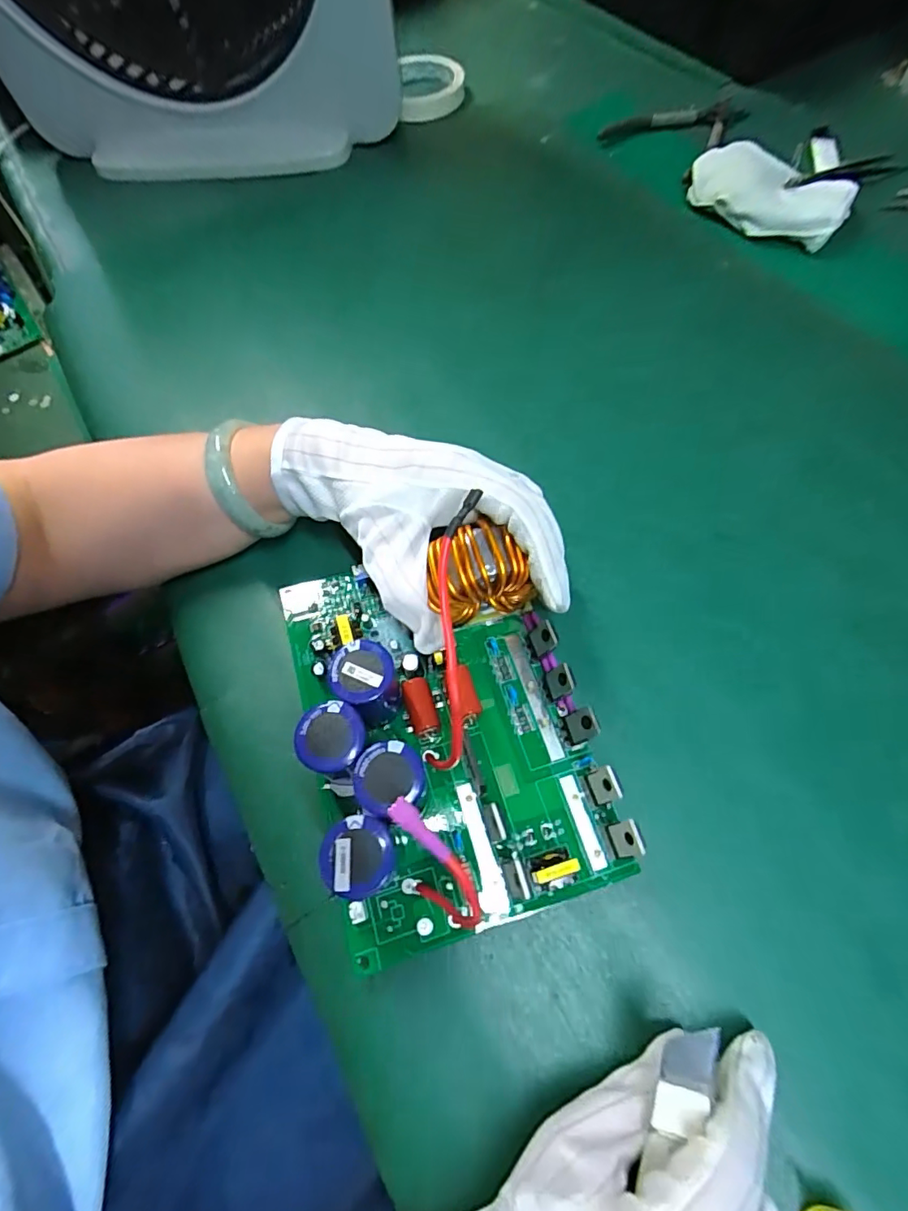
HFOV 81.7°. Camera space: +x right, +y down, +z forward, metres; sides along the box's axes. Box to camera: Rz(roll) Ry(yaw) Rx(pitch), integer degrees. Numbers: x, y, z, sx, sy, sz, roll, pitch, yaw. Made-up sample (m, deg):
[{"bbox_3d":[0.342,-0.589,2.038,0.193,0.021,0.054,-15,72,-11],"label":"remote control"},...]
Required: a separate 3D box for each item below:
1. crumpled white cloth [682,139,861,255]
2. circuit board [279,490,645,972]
[{"bbox_3d":[0.267,-0.352,0.448,0.129,0.030,0.077,35,71,17],"label":"crumpled white cloth"},{"bbox_3d":[-0.005,0.045,0.248,0.132,0.079,0.191,-15,65,-5],"label":"circuit board"}]

